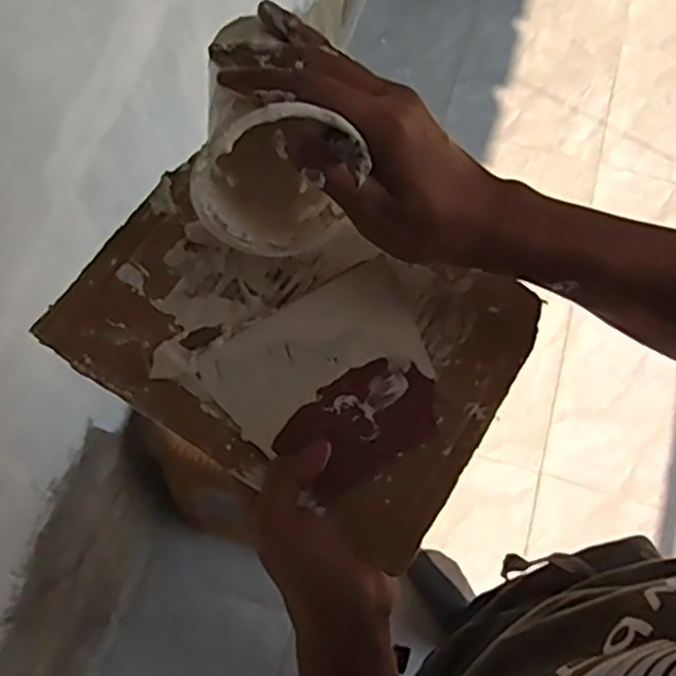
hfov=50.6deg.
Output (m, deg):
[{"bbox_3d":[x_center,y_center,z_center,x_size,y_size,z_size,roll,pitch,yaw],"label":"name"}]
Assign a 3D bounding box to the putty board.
[{"bbox_3d":[-0.022,-0.008,0.410,0.242,0.018,0.173,30,72,5],"label":"putty board"}]

